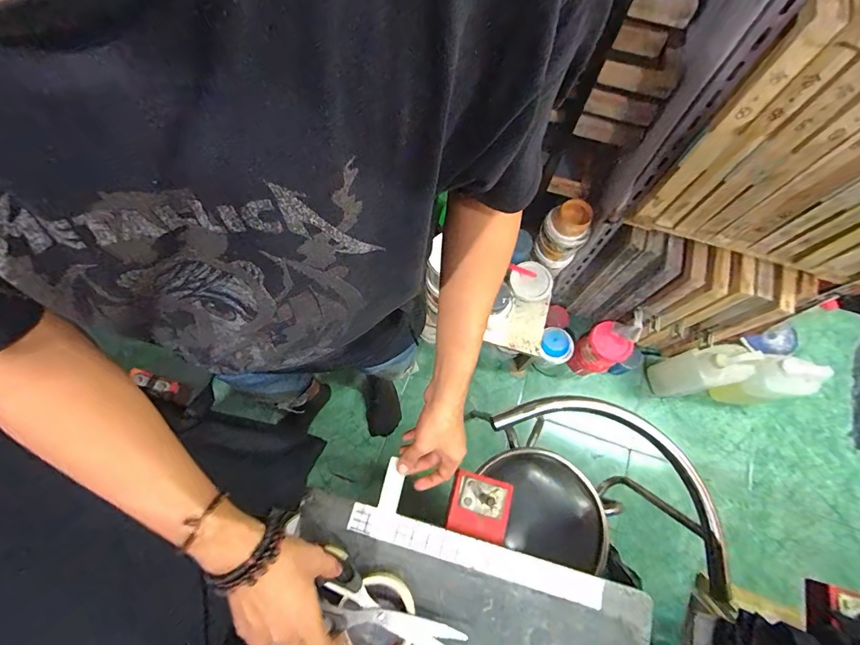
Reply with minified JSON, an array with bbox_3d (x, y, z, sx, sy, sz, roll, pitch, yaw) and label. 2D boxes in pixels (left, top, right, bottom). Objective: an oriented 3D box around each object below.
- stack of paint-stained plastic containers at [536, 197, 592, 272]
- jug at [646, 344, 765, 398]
[{"bbox_3d":[0.396,-0.264,1.189,0.136,0.211,0.122,33,73,9],"label":"stack of paint-stained plastic containers"},{"bbox_3d":[0.880,0.156,1.297,0.173,0.329,0.129,-11,72,-5],"label":"jug"}]

